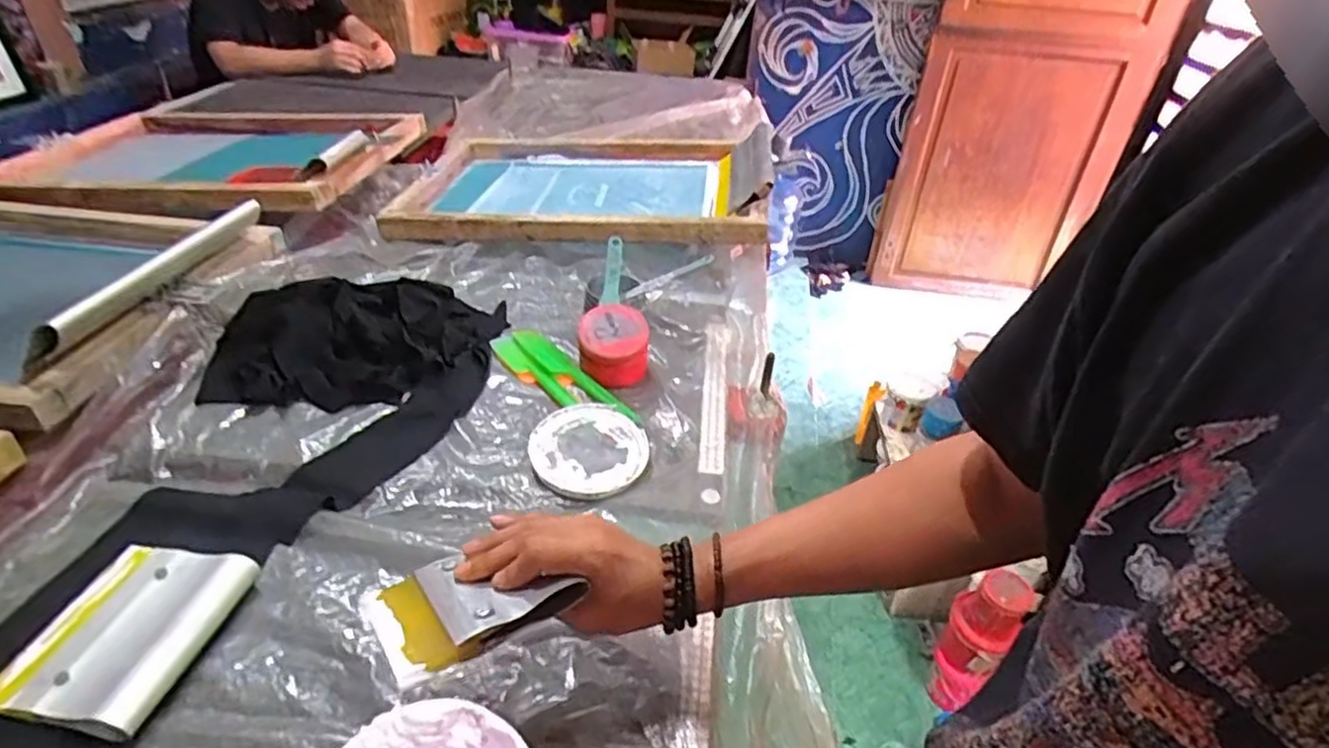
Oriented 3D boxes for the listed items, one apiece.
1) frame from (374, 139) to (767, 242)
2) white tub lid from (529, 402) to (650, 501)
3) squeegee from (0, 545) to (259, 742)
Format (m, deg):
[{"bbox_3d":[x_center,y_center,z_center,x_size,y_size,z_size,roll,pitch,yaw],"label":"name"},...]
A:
[{"bbox_3d":[-0.150,-0.371,1.371,0.679,0.046,0.532,4,32,10],"label":"frame"},{"bbox_3d":[-0.084,0.084,0.787,0.127,0.008,0.130,4,43,-4],"label":"white tub lid"},{"bbox_3d":[-0.439,0.208,0.566,0.135,0.030,0.151,8,35,7],"label":"squeegee"}]

